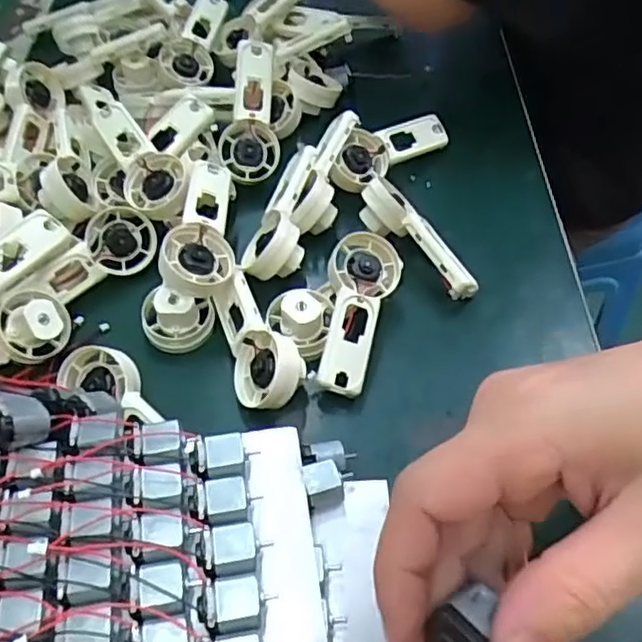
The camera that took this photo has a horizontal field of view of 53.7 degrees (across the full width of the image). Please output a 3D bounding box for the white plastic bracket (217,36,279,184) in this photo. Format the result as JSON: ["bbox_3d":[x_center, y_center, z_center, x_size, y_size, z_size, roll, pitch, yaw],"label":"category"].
[{"bbox_3d":[-0.045,-0.137,0.420,0.035,0.028,0.089,3,88,5],"label":"white plastic bracket"}]

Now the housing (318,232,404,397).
[{"bbox_3d":[0.020,-0.002,0.350,0.038,0.037,0.090,7,55,7],"label":"housing"}]

